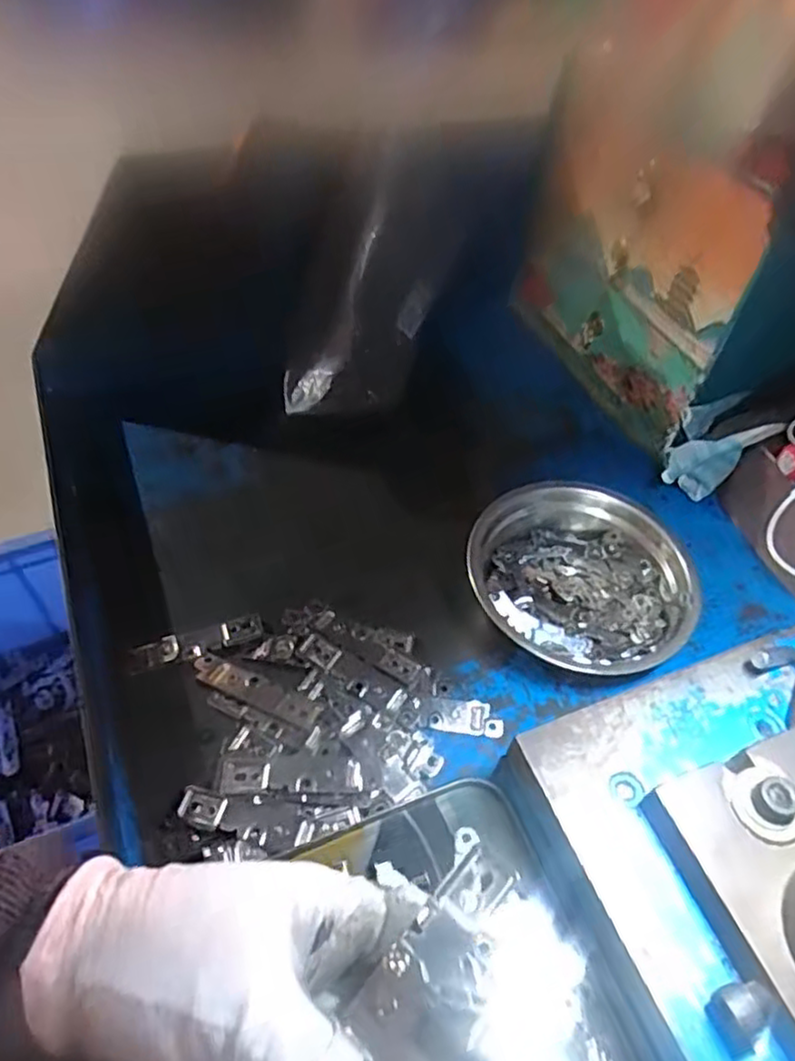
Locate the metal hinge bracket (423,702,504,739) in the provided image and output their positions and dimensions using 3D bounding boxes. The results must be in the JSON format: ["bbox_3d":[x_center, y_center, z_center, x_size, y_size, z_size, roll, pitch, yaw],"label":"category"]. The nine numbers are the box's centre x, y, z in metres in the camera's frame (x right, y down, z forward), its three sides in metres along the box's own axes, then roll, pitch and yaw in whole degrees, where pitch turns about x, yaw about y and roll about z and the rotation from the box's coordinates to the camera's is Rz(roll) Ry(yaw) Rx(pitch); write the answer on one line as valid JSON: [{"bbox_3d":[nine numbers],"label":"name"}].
[{"bbox_3d":[0.042,0.116,0.425,0.048,0.004,0.021,8,52,1],"label":"metal hinge bracket"}]

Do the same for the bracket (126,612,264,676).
[{"bbox_3d":[-0.133,0.074,0.450,0.086,0.006,0.022,-13,54,-15],"label":"bracket"}]

